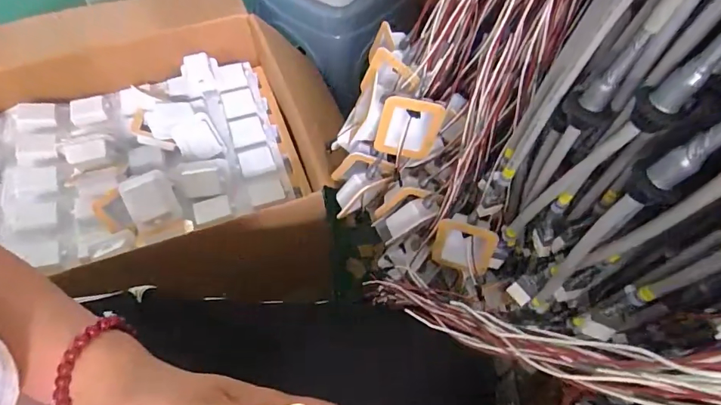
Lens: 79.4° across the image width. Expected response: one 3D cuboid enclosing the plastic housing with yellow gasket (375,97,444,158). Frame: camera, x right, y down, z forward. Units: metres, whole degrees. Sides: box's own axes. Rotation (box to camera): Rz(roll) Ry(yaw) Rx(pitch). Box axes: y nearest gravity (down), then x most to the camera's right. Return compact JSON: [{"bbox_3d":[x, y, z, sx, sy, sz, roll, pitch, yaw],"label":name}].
[{"bbox_3d":[0.052,-0.082,0.480,0.067,0.080,0.021,11,60,6],"label":"plastic housing with yellow gasket"}]

